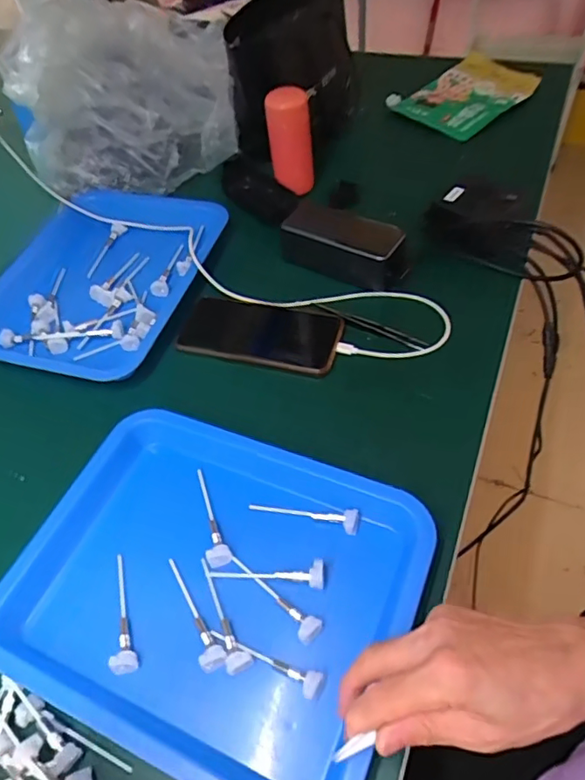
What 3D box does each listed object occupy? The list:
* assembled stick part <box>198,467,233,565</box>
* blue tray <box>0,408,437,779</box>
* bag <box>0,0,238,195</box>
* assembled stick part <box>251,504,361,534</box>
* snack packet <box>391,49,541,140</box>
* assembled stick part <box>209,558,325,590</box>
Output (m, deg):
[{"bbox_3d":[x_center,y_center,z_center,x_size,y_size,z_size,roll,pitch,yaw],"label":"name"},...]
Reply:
[{"bbox_3d":[-0.067,0.098,0.437,0.019,0.010,0.089,-17,53,-7],"label":"assembled stick part"},{"bbox_3d":[-0.062,0.135,0.396,0.280,0.028,0.220,17,57,18],"label":"blue tray"},{"bbox_3d":[-0.221,-0.374,0.708,0.271,0.169,0.226,-17,53,-7],"label":"bag"},{"bbox_3d":[0.009,0.095,0.430,0.088,0.012,0.018,11,55,14],"label":"assembled stick part"},{"bbox_3d":[0.265,-0.440,0.807,0.212,0.018,0.138,-40,60,-21],"label":"snack packet"},{"bbox_3d":[-0.018,0.133,0.402,0.085,0.012,0.018,3,53,8],"label":"assembled stick part"}]

